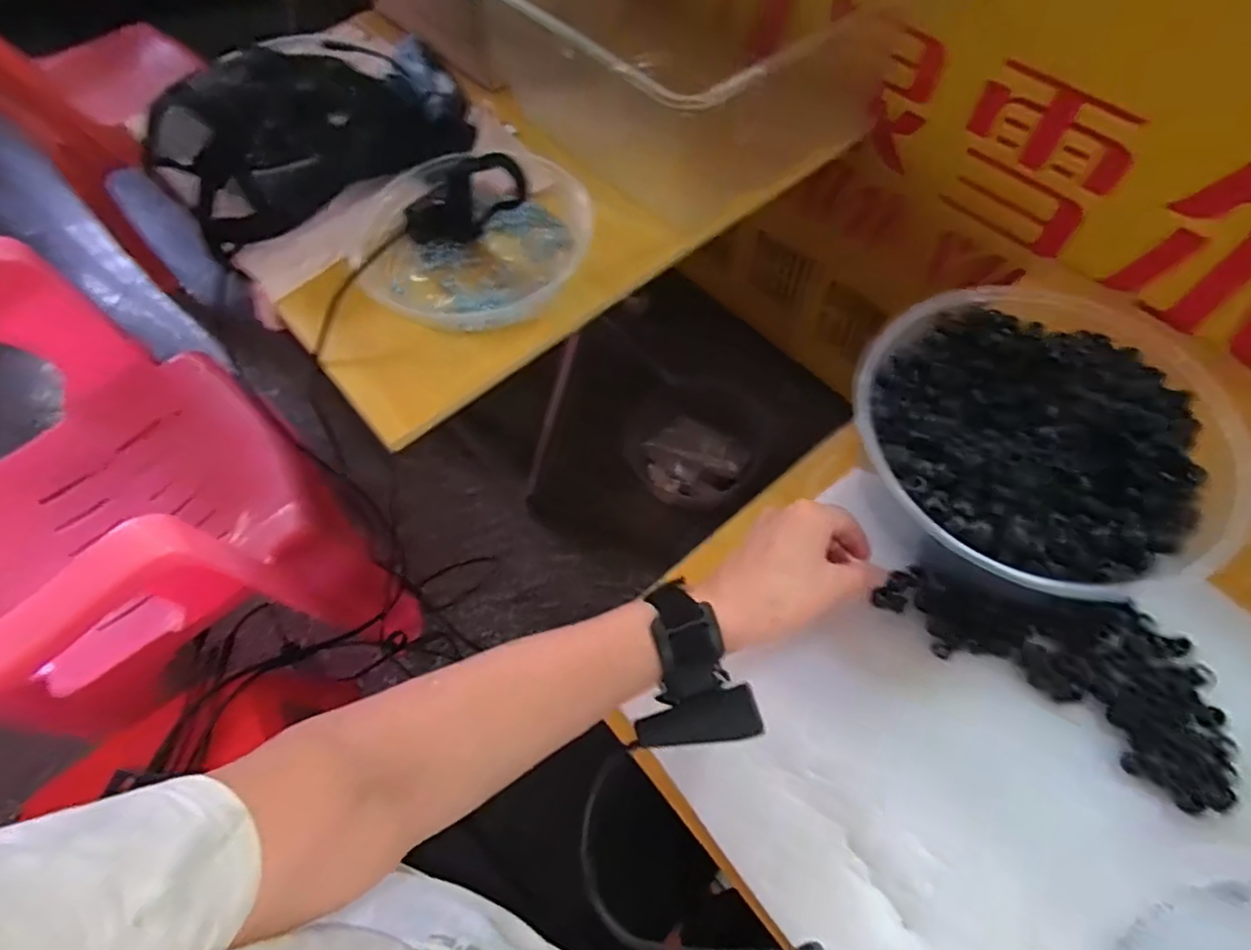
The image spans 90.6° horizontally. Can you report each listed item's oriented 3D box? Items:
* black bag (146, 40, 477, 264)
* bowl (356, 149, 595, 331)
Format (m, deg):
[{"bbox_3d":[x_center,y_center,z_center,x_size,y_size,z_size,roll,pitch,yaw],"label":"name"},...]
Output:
[{"bbox_3d":[-0.355,-0.380,0.717,0.353,0.115,0.198,-20,63,-7],"label":"black bag"},{"bbox_3d":[-0.150,-0.242,0.620,0.210,0.038,0.229,-1,63,2],"label":"bowl"}]

